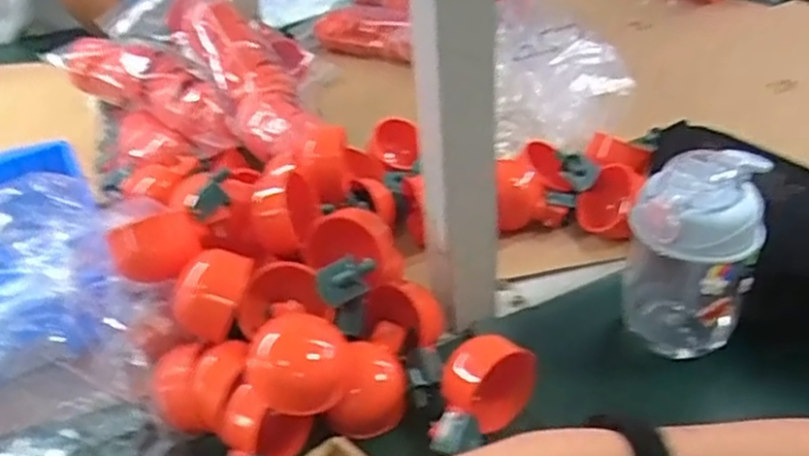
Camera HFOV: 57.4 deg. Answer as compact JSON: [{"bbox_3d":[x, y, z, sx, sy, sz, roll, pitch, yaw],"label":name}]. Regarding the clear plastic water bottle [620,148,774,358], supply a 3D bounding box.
[{"bbox_3d":[0.209,0.011,0.542,0.083,0.145,0.110,10,38,19],"label":"clear plastic water bottle"}]

